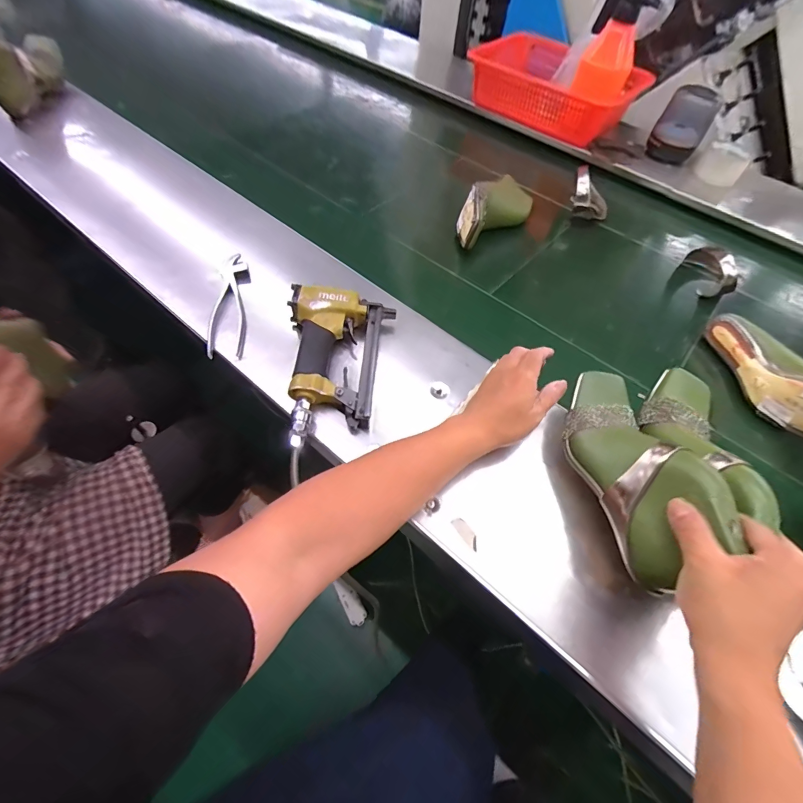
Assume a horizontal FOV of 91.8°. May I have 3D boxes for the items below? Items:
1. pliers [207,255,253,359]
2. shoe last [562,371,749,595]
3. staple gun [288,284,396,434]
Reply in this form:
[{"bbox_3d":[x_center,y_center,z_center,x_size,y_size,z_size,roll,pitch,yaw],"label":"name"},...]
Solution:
[{"bbox_3d":[-0.249,-0.141,0.562,0.047,0.028,0.182,-5,57,-7],"label":"pliers"},{"bbox_3d":[0.235,0.059,0.401,0.084,0.081,0.224,-1,45,-4],"label":"shoe last"},{"bbox_3d":[-0.090,-0.065,0.503,0.137,0.055,0.182,10,56,3],"label":"staple gun"}]

